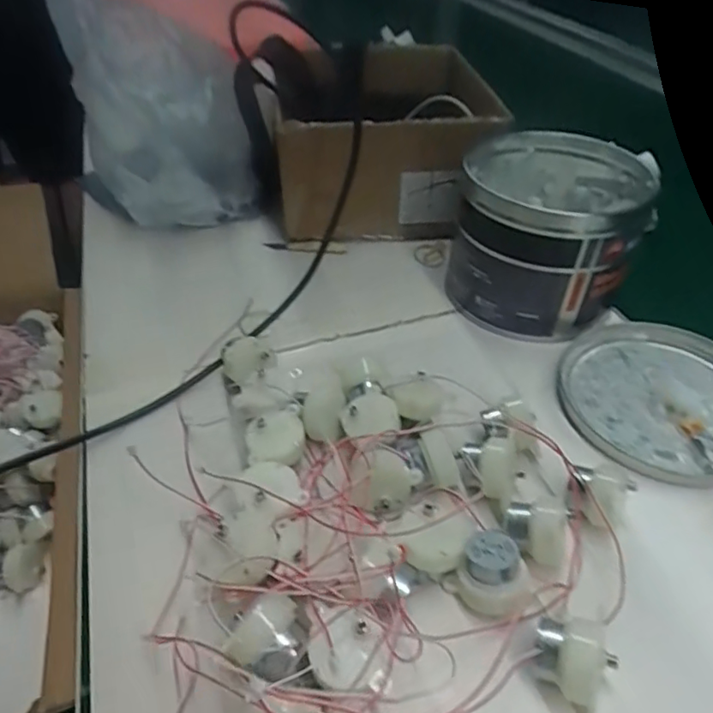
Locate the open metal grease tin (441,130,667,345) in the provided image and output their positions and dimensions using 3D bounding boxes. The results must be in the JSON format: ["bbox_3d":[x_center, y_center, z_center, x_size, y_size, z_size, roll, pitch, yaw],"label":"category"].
[{"bbox_3d":[0.139,-0.094,0.425,0.123,0.102,0.136,13,44,13],"label":"open metal grease tin"}]

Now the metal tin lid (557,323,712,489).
[{"bbox_3d":[0.200,0.026,0.367,0.129,0.015,0.127,0,43,0],"label":"metal tin lid"}]

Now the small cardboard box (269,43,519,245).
[{"bbox_3d":[0.019,-0.209,0.547,0.181,0.111,0.231,-4,43,-5],"label":"small cardboard box"}]

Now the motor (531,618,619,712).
[{"bbox_3d":[0.092,0.127,0.237,0.033,0.030,0.029,30,50,28],"label":"motor"}]

